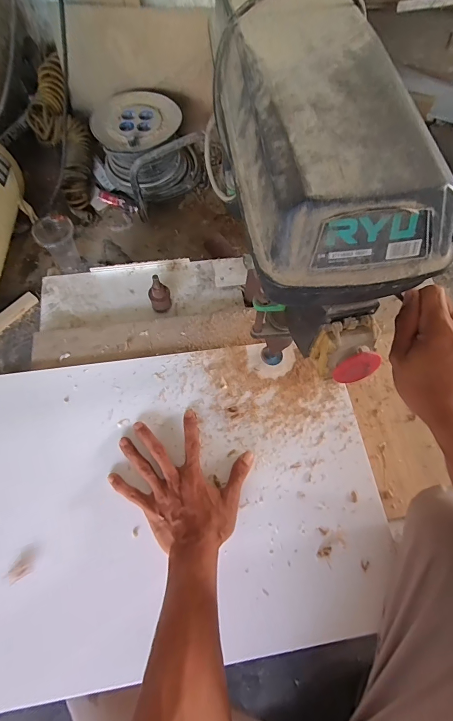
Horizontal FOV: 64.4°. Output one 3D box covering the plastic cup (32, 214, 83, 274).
[{"bbox_3d":[-0.396,-0.270,0.871,0.085,0.136,0.085,1,66,-2],"label":"plastic cup"}]

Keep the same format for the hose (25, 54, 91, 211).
[{"bbox_3d":[-0.434,-0.592,0.943,0.135,0.091,0.401,-15,94,-11],"label":"hose"}]

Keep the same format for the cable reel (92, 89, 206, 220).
[{"bbox_3d":[-0.207,-0.545,0.931,0.215,0.157,0.287,-33,71,-15],"label":"cable reel"}]

